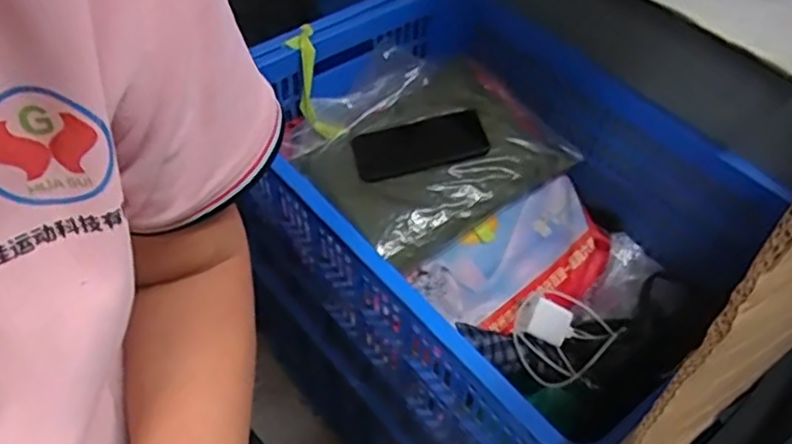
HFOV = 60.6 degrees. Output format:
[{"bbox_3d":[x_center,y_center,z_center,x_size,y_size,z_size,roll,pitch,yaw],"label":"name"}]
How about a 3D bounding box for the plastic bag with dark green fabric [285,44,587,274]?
[{"bbox_3d":[0.034,-0.097,0.918,0.295,0.097,0.277,-28,56,-24],"label":"plastic bag with dark green fabric"}]

